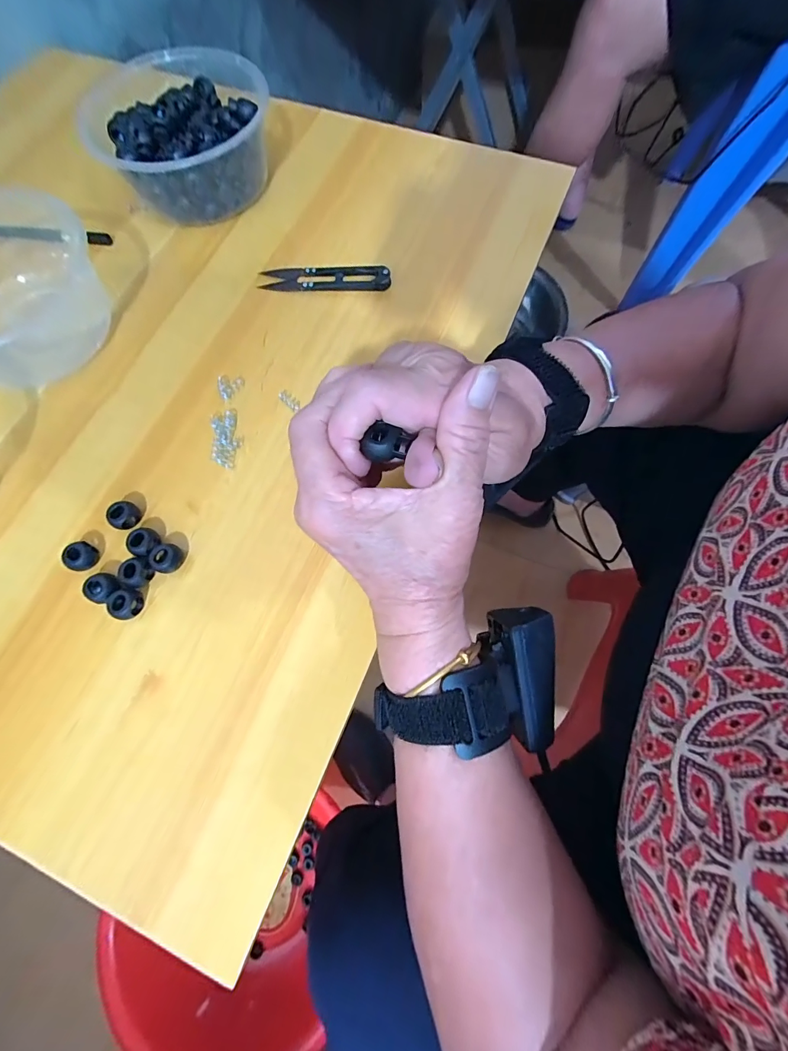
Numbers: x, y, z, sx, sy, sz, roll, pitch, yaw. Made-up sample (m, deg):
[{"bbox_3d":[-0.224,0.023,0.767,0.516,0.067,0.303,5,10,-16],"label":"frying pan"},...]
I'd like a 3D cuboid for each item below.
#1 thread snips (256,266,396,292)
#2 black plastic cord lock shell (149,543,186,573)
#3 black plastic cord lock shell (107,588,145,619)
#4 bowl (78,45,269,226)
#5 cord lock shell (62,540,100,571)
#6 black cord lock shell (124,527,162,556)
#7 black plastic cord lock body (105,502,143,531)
[{"bbox_3d":[-0.052,-0.190,0.301,0.098,0.009,0.021,1,73,2],"label":"thread snips"},{"bbox_3d":[-0.134,0.020,0.235,0.014,0.015,0.017,21,75,7],"label":"black plastic cord lock shell"},{"bbox_3d":[-0.155,0.045,0.229,0.015,0.012,0.017,13,74,5],"label":"black plastic cord lock shell"},{"bbox_3d":[-0.163,-0.296,0.311,0.136,0.061,0.118,-15,73,-3],"label":"bowl"},{"bbox_3d":[-0.187,0.019,0.236,0.014,0.012,0.015,0,73,1],"label":"cord lock shell"},{"bbox_3d":[-0.151,0.010,0.238,0.014,0.012,0.017,15,74,6],"label":"black cord lock shell"},{"bbox_3d":[-0.166,-0.006,0.244,0.014,0.013,0.015,0,73,1],"label":"black plastic cord lock body"}]

